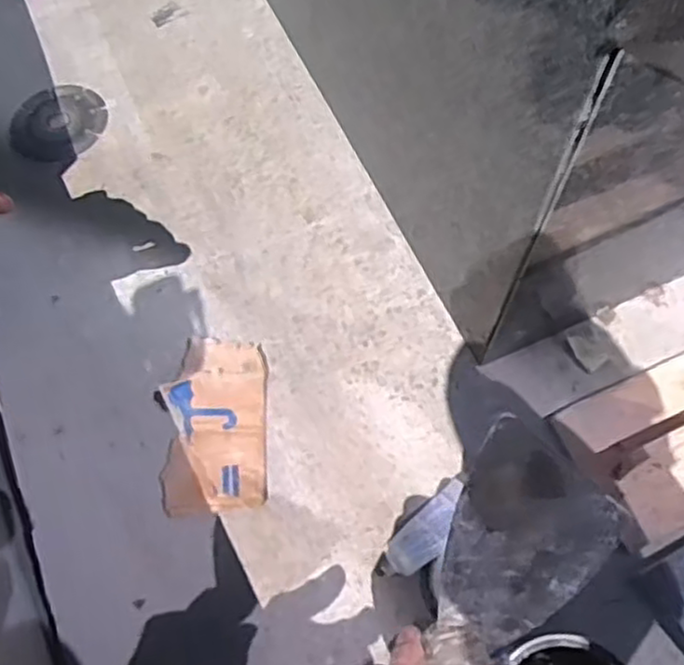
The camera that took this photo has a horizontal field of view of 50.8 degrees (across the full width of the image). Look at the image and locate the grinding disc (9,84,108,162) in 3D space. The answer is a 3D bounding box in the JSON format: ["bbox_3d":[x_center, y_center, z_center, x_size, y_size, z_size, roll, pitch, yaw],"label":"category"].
[{"bbox_3d":[-0.322,-0.240,0.822,0.101,0.006,0.106,-1,64,2],"label":"grinding disc"}]

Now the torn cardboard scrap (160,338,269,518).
[{"bbox_3d":[-0.115,0.079,0.649,0.091,0.025,0.160,-4,64,1],"label":"torn cardboard scrap"}]

